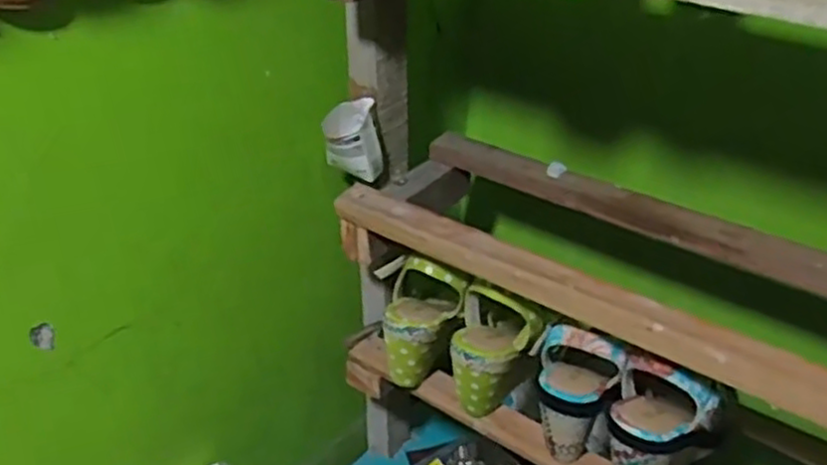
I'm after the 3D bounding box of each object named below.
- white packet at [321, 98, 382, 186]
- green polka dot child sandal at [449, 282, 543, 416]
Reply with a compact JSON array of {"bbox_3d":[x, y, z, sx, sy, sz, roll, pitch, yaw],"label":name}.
[{"bbox_3d":[-0.063,-0.093,0.775,0.059,0.076,0.049,-2,32,-5],"label":"white packet"},{"bbox_3d":[0.076,0.117,0.746,0.070,0.124,0.064,-21,38,-31],"label":"green polka dot child sandal"}]

